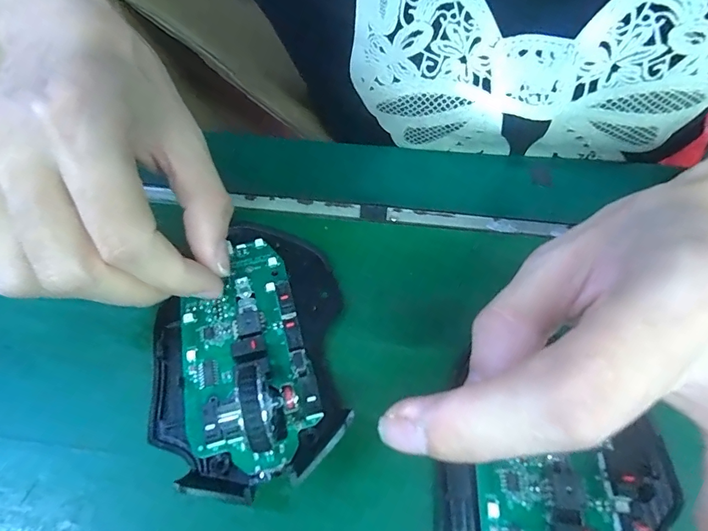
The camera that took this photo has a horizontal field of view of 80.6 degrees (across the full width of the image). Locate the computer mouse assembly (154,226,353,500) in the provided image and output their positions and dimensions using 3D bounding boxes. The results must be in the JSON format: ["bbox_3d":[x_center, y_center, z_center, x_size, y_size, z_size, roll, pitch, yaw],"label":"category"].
[{"bbox_3d":[-0.041,0.021,0.156,0.070,0.029,0.107,-5,51,-4],"label":"computer mouse assembly"}]

